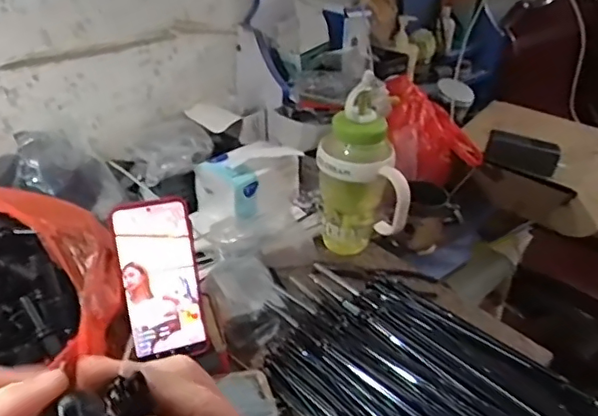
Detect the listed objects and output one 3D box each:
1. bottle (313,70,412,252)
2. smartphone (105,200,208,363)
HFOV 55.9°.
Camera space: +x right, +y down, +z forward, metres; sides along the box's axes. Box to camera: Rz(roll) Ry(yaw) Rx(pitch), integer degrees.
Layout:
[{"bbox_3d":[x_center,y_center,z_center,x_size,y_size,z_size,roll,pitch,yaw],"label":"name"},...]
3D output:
[{"bbox_3d":[0.090,-0.037,0.792,0.128,0.246,0.097,7,32,8],"label":"bottle"},{"bbox_3d":[-0.139,0.072,0.571,0.075,0.159,0.011,-13,5,-23],"label":"smartphone"}]

